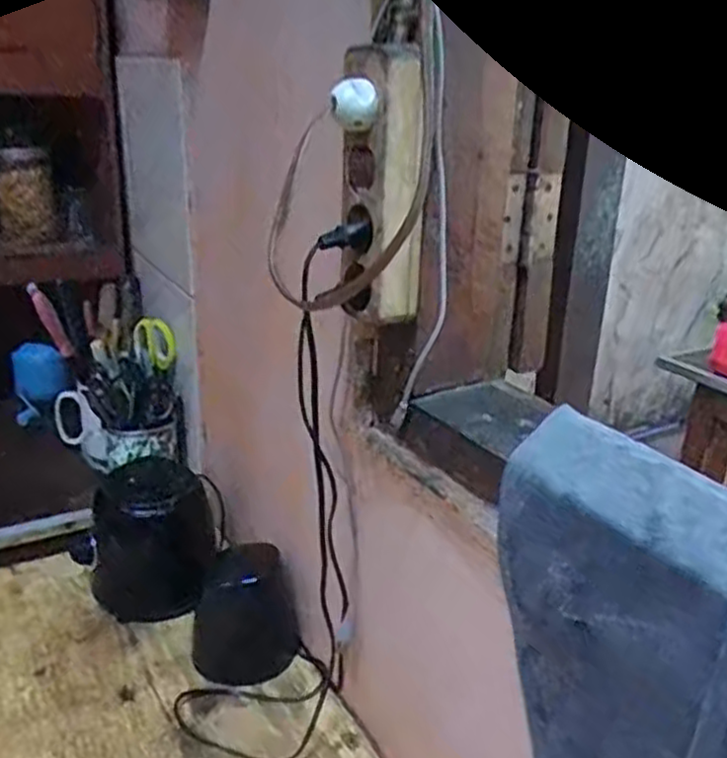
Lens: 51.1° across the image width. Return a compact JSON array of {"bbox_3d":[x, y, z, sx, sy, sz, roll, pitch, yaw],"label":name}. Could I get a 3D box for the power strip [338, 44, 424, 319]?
[{"bbox_3d":[0.009,-0.141,0.568,0.046,0.192,0.057,-16,28,-38],"label":"power strip"}]

